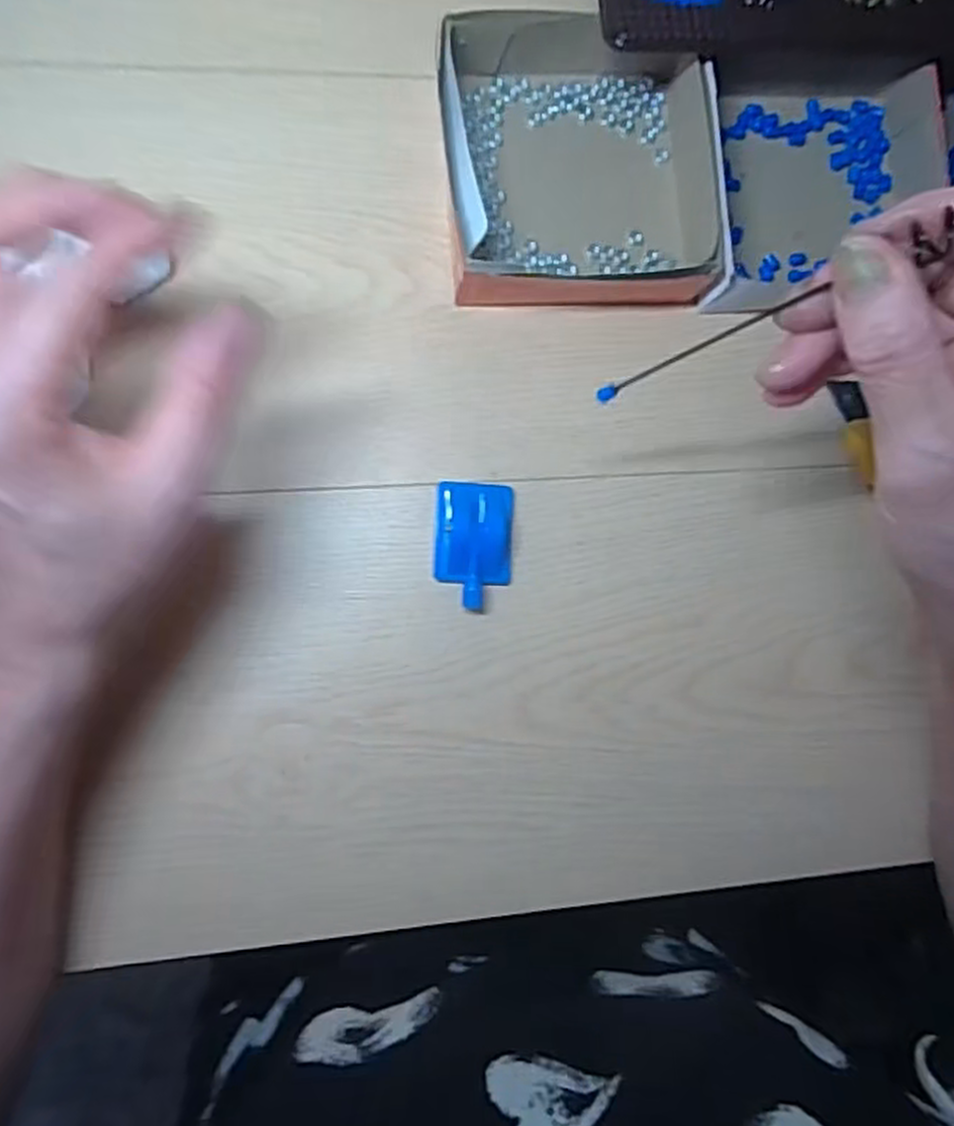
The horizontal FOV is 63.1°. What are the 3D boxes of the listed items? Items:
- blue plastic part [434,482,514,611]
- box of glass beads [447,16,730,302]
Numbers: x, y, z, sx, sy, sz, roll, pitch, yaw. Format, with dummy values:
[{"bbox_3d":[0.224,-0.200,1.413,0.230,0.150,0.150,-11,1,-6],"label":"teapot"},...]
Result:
[{"bbox_3d":[-0.001,-0.008,0.347,0.035,0.013,0.055,2,86,-9],"label":"blue plastic part"},{"bbox_3d":[0.047,-0.186,0.355,0.124,0.035,0.133,-5,88,-9],"label":"box of glass beads"}]

